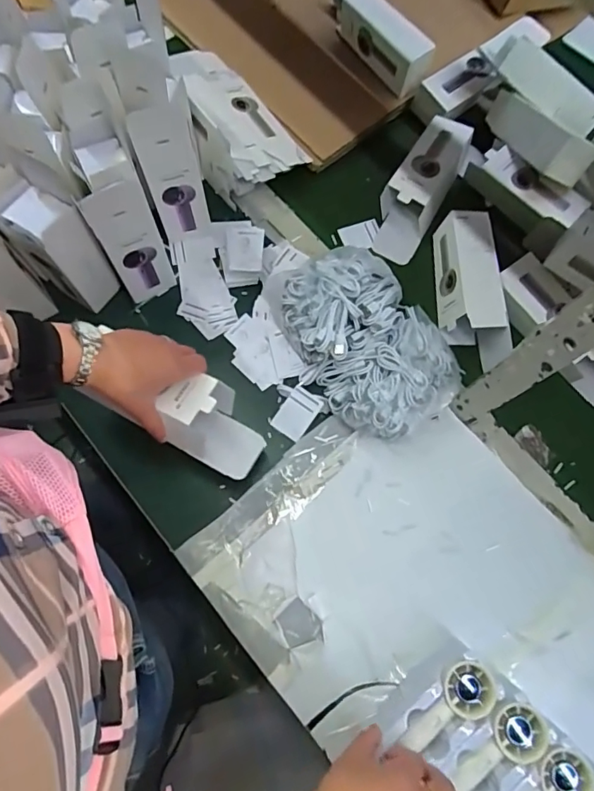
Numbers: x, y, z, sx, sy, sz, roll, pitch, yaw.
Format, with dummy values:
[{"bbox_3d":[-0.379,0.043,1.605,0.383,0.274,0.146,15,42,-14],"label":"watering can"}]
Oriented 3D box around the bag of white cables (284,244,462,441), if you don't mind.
[{"bbox_3d":[0.099,-0.077,0.677,0.202,0.059,0.268,-42,80,-14],"label":"bag of white cables"}]

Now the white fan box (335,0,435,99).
[{"bbox_3d":[0.131,-0.584,0.796,0.056,0.079,0.194,-40,79,-14],"label":"white fan box"}]

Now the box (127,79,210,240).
[{"bbox_3d":[-0.167,-0.314,0.646,0.072,0.211,0.094,-10,74,-7],"label":"box"}]

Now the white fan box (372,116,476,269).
[{"bbox_3d":[0.193,-0.328,0.781,0.087,0.064,0.243,27,88,5],"label":"white fan box"}]

